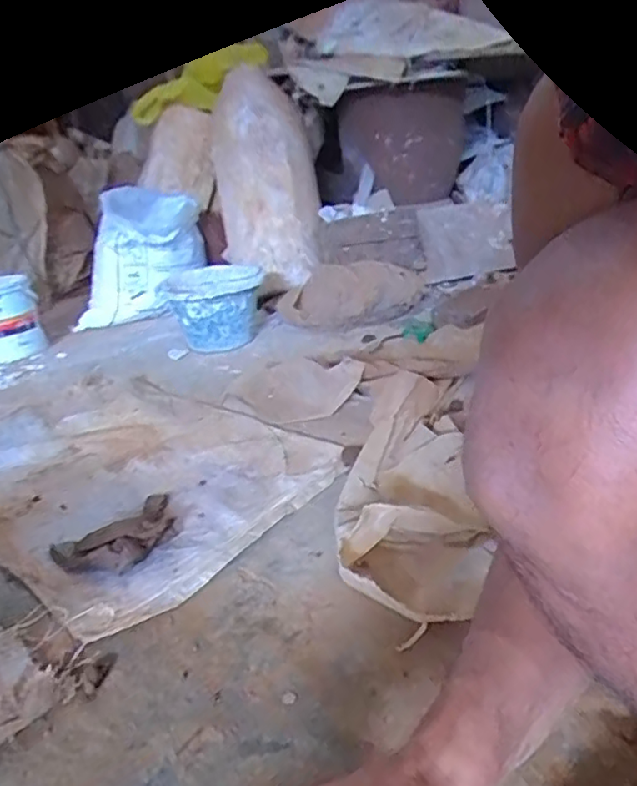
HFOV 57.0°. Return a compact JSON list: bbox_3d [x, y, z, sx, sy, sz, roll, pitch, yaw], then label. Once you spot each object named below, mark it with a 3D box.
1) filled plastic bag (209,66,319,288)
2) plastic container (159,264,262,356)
[{"bbox_3d":[-0.155,-0.625,1.744,0.295,0.664,0.230,-7,-8,-4],"label":"filled plastic bag"},{"bbox_3d":[-0.255,-0.210,1.460,0.249,0.165,0.210,-11,26,-12],"label":"plastic container"}]

